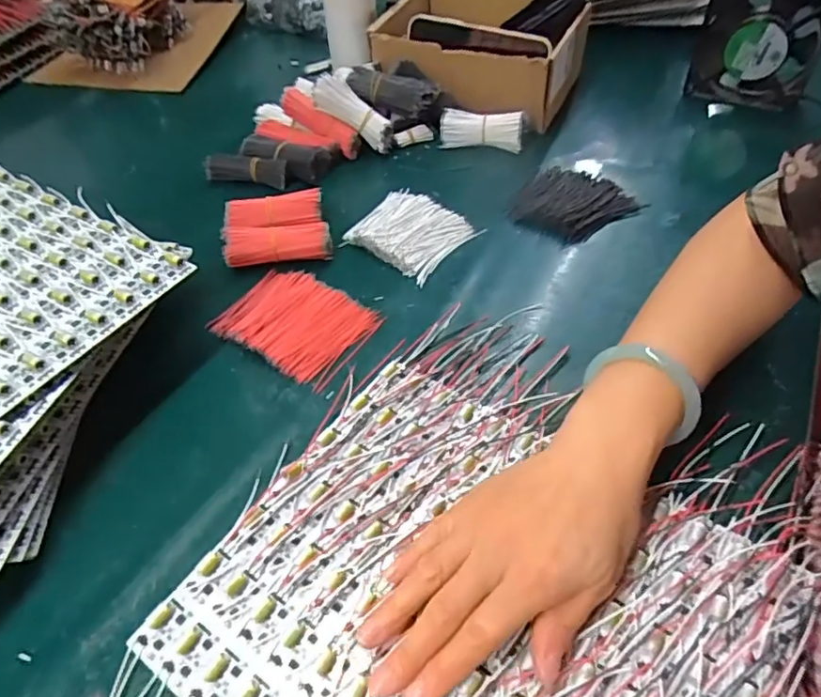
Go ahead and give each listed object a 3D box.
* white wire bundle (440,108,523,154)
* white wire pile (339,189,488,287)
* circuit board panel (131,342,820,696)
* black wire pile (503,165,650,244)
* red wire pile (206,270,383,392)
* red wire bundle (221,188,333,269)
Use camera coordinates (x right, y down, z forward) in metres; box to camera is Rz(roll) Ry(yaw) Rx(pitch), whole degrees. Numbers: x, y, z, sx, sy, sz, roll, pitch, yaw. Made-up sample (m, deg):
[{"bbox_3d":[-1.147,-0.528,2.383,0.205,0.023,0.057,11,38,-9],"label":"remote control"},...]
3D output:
[{"bbox_3d":[0.076,-0.234,0.619,0.088,0.042,0.029,13,50,15],"label":"white wire bundle"},{"bbox_3d":[0.000,-0.112,0.541,0.098,0.015,0.088,30,57,27],"label":"white wire pile"},{"bbox_3d":[0.042,0.132,0.319,0.286,0.009,0.263,27,55,25],"label":"circuit board panel"},{"bbox_3d":[0.150,-0.140,0.554,0.095,0.015,0.106,-38,56,-26],"label":"black wire pile"},{"bbox_3d":[-0.094,-0.024,0.470,0.123,0.012,0.087,25,54,24],"label":"red wire pile"},{"bbox_3d":[-0.122,-0.111,0.532,0.093,0.028,0.071,-7,48,-2],"label":"red wire bundle"}]

